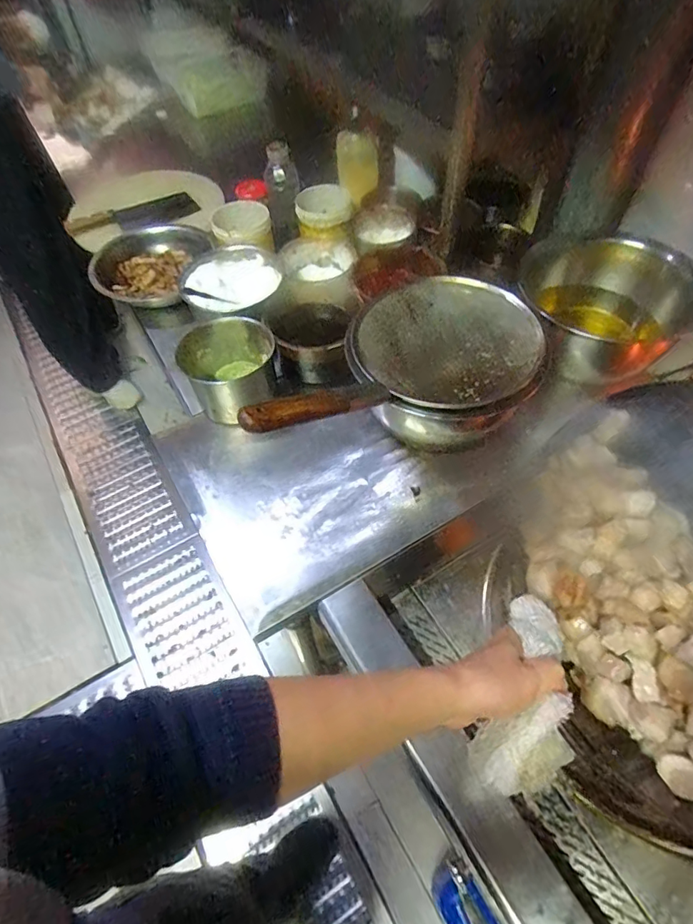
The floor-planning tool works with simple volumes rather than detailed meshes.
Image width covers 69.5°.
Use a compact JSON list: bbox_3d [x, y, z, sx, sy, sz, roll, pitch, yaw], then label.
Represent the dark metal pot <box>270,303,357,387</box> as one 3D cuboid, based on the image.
[{"bbox_3d":[-0.066,-0.227,0.926,0.131,0.081,0.145,-7,57,-4],"label":"dark metal pot"}]

